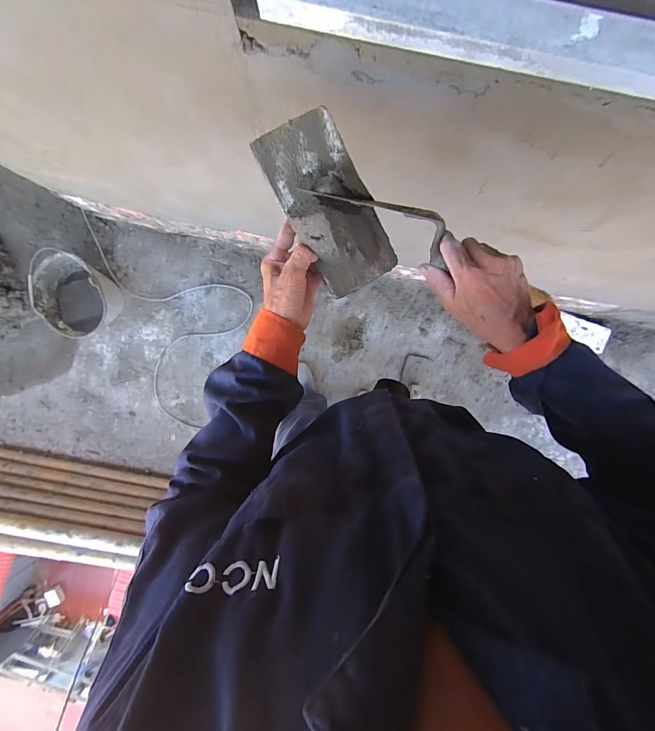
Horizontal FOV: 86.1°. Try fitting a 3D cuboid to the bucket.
[{"bbox_3d":[-0.917,-0.250,1.287,0.275,0.180,0.280,0,92,0],"label":"bucket"}]

